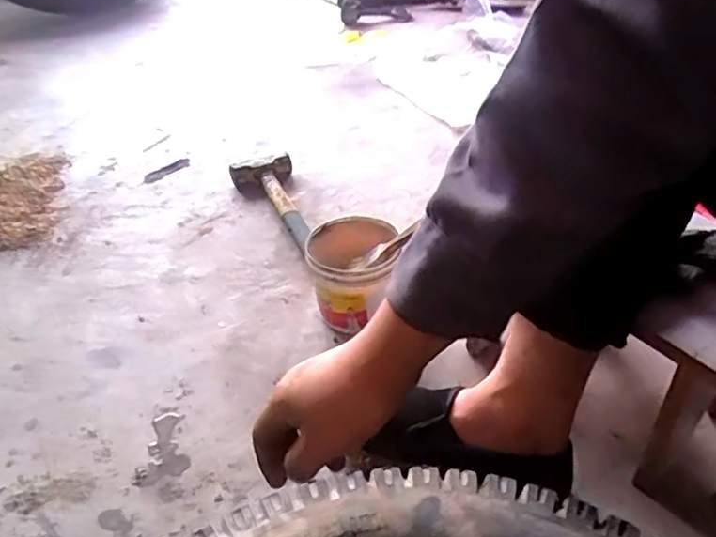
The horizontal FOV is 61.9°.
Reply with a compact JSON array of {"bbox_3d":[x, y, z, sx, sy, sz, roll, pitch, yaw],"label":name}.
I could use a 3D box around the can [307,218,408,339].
[{"bbox_3d":[-0.006,0.012,0.790,0.112,0.114,0.122,2,40,6],"label":"can"}]

